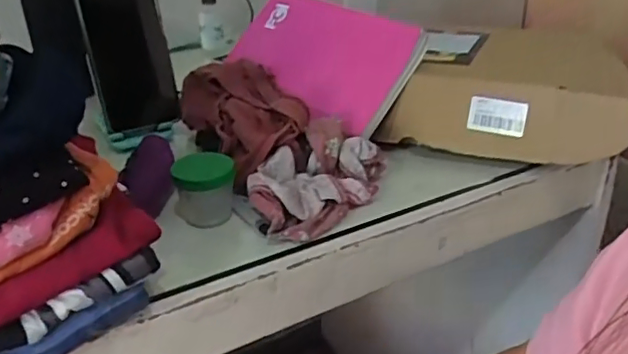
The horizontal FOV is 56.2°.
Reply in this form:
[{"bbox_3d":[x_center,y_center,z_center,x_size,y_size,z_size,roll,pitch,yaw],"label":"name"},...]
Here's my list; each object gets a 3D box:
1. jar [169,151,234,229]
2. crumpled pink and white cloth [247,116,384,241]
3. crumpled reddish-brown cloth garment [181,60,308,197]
[{"bbox_3d":[-0.089,0.012,0.479,0.048,0.049,0.054,-8,27,-12],"label":"jar"},{"bbox_3d":[0.003,0.001,0.486,0.088,0.057,0.122,6,28,15],"label":"crumpled pink and white cloth"},{"bbox_3d":[-0.069,-0.063,0.564,0.081,0.059,0.171,-13,29,-20],"label":"crumpled reddish-brown cloth garment"}]

